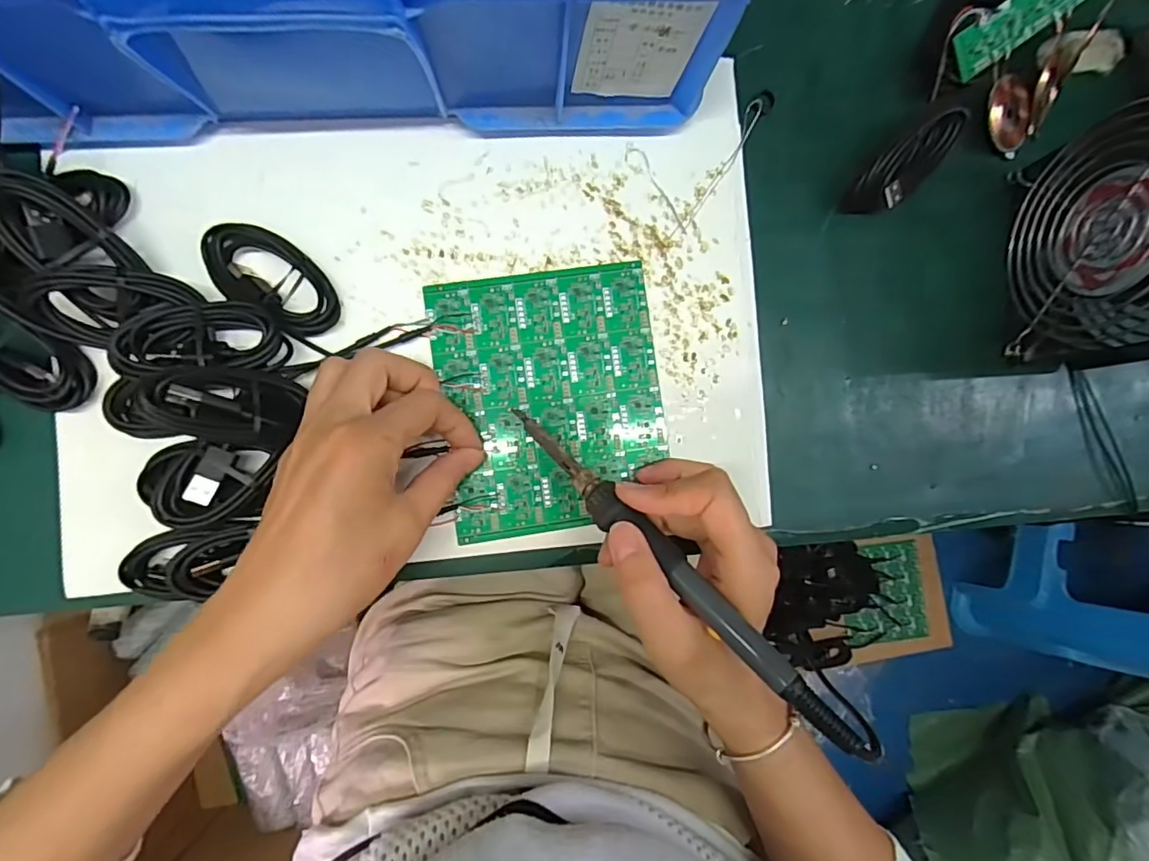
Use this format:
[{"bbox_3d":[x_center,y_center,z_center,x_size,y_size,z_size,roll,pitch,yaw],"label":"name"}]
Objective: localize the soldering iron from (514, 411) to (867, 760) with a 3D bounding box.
[{"bbox_3d":[0.038,0.058,0.254,0.016,0.020,0.217,-45,66,-4],"label":"soldering iron"}]

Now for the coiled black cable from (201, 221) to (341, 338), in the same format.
[{"bbox_3d":[-0.160,-0.081,0.290,0.074,0.020,0.041,27,87,-4],"label":"coiled black cable"}]

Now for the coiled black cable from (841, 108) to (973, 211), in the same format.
[{"bbox_3d":[0.191,-0.153,0.313,0.087,0.027,0.027,-37,92,-4],"label":"coiled black cable"}]

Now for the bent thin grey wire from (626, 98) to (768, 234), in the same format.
[{"bbox_3d":[0.084,-0.151,0.316,0.010,0.007,0.095,31,87,-4],"label":"bent thin grey wire"}]

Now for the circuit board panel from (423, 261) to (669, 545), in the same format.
[{"bbox_3d":[-0.012,-0.018,0.309,0.121,0.004,0.143,-8,90,-5],"label":"circuit board panel"}]

